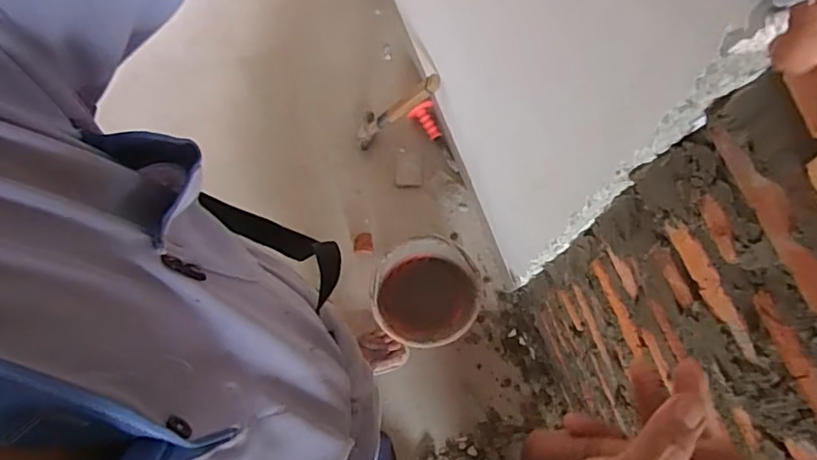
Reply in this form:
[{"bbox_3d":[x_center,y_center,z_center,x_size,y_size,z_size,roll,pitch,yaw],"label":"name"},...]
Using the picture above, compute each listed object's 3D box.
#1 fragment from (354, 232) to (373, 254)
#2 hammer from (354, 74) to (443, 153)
[{"bbox_3d":[-0.112,0.033,1.424,0.047,0.046,0.060,-1,75,1],"label":"fragment"},{"bbox_3d":[-0.034,-0.312,1.430,0.039,0.316,0.096,4,69,-43],"label":"hammer"}]

